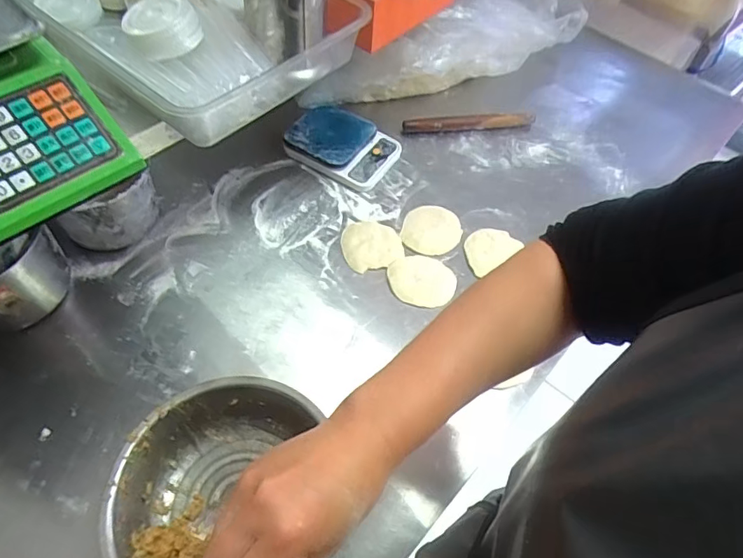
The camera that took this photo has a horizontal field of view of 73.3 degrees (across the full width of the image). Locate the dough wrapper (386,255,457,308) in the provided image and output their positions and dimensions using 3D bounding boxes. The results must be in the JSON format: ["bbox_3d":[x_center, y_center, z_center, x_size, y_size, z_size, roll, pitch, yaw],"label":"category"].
[{"bbox_3d":[0.076,-0.001,0.755,0.101,0.006,0.088,14,56,5],"label":"dough wrapper"}]

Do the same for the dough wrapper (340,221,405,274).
[{"bbox_3d":[0.001,-0.057,0.793,0.094,0.012,0.094,-8,57,-10],"label":"dough wrapper"}]

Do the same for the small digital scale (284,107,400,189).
[{"bbox_3d":[-0.051,-0.235,0.887,0.183,0.046,0.134,27,58,14],"label":"small digital scale"}]

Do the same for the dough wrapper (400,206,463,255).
[{"bbox_3d":[0.099,-0.081,0.812,0.084,0.012,0.101,38,61,20],"label":"dough wrapper"}]

